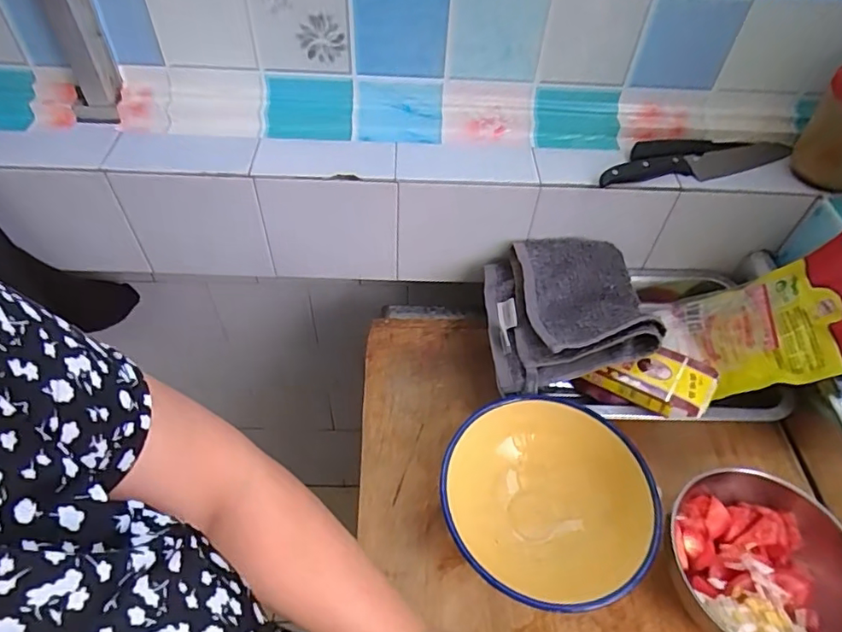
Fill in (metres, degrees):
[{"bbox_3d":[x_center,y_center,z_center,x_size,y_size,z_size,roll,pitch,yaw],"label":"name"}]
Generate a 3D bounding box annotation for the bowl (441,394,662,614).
[{"bbox_3d":[0.108,0.160,0.472,0.177,0.064,0.168,1,50,-2],"label":"bowl"}]

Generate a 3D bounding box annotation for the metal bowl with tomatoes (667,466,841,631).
[{"bbox_3d":[0.290,0.207,0.452,0.141,0.058,0.141,1,50,-2],"label":"metal bowl with tomatoes"}]

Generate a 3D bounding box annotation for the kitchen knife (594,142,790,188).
[{"bbox_3d":[0.291,-0.162,0.579,0.230,0.015,0.034,-13,52,-13],"label":"kitchen knife"}]

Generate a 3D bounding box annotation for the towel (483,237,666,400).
[{"bbox_3d":[0.152,-0.009,0.570,0.160,0.052,0.174,-1,50,-4],"label":"towel"}]

